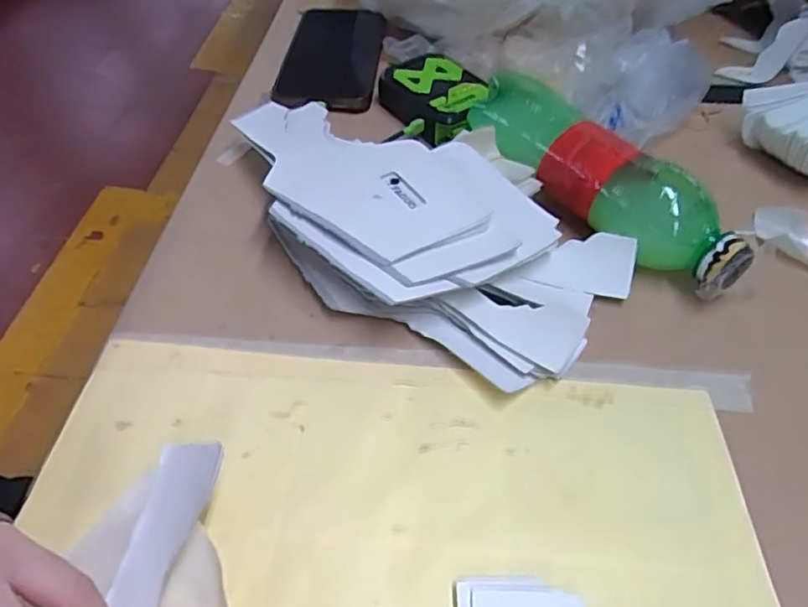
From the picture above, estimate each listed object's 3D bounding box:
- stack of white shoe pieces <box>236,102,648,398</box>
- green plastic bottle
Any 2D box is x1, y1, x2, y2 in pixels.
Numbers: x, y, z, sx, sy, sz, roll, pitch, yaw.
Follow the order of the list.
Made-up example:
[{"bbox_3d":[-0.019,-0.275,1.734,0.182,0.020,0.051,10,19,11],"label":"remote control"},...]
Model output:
[{"bbox_3d":[0.000,-0.059,0.375,0.153,0.045,0.268,-34,57,-29],"label":"stack of white shoe pieces"},{"bbox_3d":[0.121,-0.078,0.387,0.054,0.057,0.202,-34,57,-29],"label":"green plastic bottle"}]

